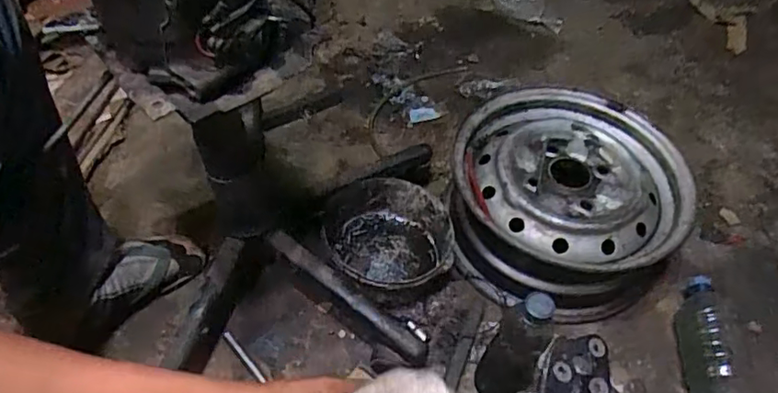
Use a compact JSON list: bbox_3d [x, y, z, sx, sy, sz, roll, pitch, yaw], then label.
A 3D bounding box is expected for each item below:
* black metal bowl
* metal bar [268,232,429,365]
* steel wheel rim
[{"bbox_3d":[-0.007,0.065,0.864,0.194,0.081,0.194,2,51,-2],"label":"black metal bowl"},{"bbox_3d":[-0.054,0.133,0.767,0.262,0.027,0.036,37,57,8],"label":"metal bar"},{"bbox_3d":[0.269,-0.001,0.895,0.332,0.140,0.346,2,51,-2],"label":"steel wheel rim"}]

